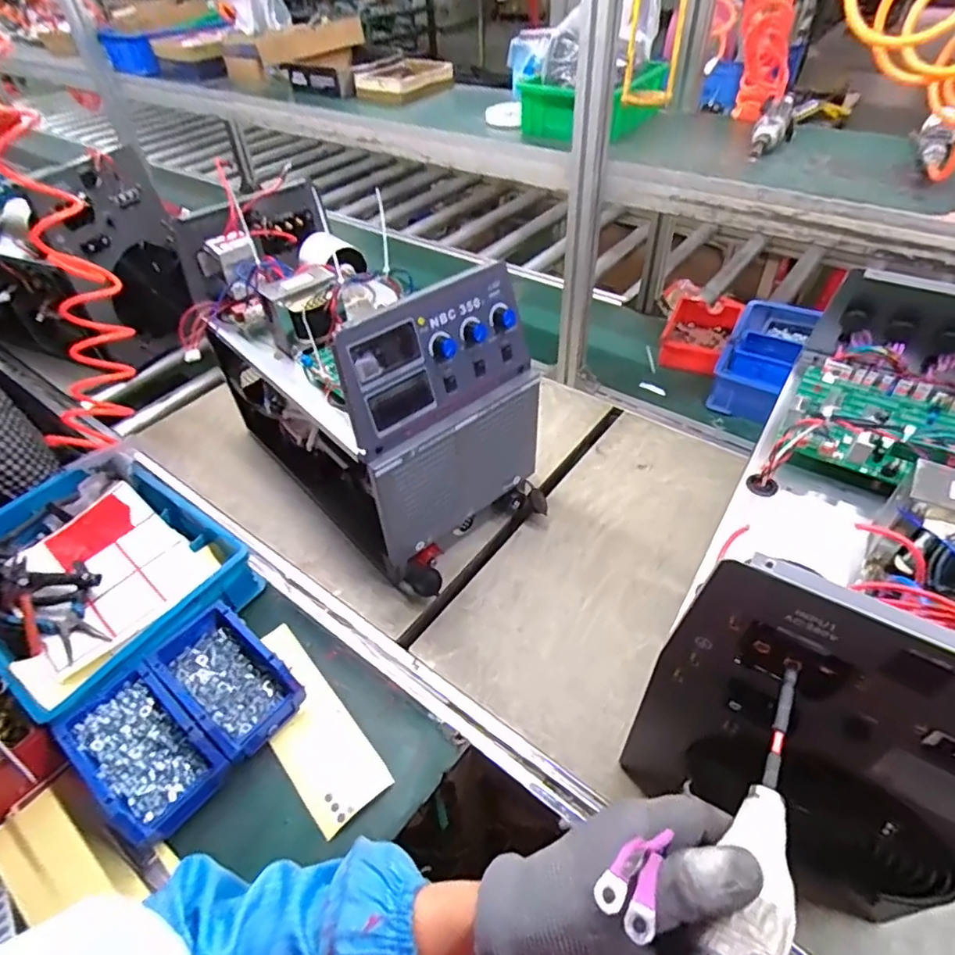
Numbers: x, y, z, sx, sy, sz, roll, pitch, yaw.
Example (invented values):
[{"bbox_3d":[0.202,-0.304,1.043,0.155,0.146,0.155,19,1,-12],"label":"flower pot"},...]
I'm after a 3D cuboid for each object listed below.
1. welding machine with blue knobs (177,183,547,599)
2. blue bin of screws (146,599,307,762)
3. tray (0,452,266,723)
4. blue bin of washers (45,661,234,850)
[{"bbox_3d":[-0.183,-0.152,0.843,0.259,0.375,0.554,-35,53,-27],"label":"welding machine with blue knobs"},{"bbox_3d":[-0.293,0.237,0.664,0.169,0.066,0.101,30,53,29],"label":"blue bin of screws"},{"bbox_3d":[-0.508,0.117,0.751,0.357,0.092,0.275,29,54,28],"label":"tray"},{"bbox_3d":[-0.358,0.297,0.608,0.161,0.068,0.100,27,52,27],"label":"blue bin of washers"}]

